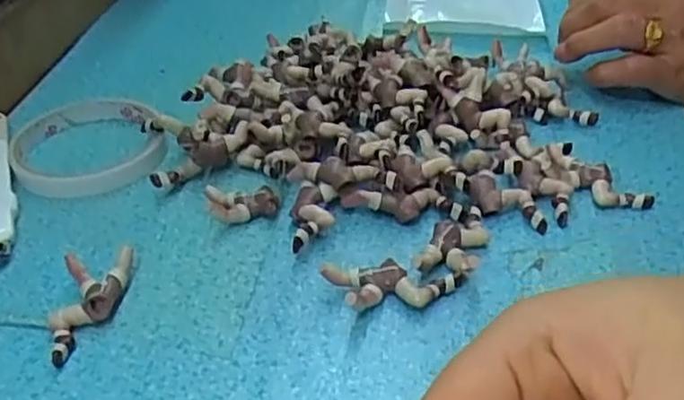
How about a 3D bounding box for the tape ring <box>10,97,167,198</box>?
[{"bbox_3d":[-0.144,-0.033,0.409,0.080,0.012,0.091,-12,38,-14],"label":"tape ring"}]

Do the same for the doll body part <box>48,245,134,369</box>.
[{"bbox_3d":[-0.106,0.044,0.303,0.027,0.015,0.055,-1,37,0],"label":"doll body part"}]

